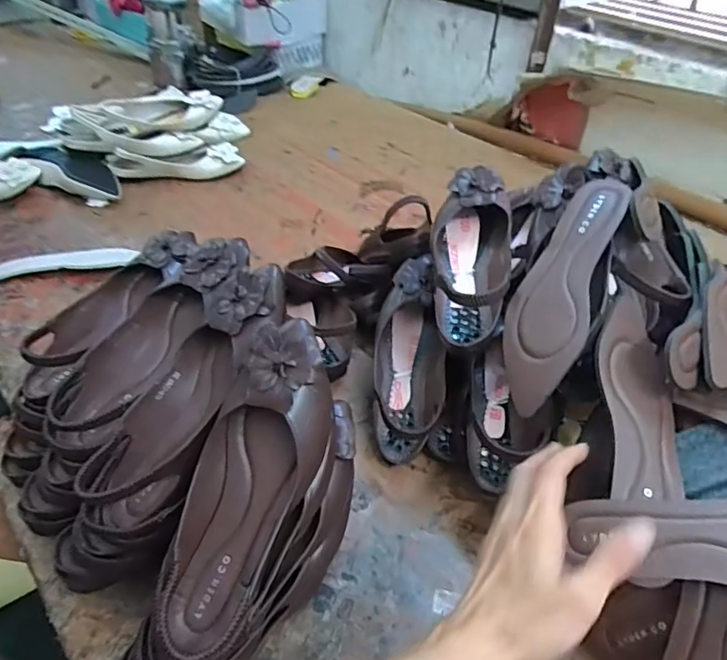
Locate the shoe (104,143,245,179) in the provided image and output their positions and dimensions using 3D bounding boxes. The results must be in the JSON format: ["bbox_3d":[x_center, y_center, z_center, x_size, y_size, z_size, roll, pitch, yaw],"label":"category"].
[{"bbox_3d":[-0.393,-0.350,1.128,0.275,0.054,0.069,-5,41,-12],"label":"shoe"}]

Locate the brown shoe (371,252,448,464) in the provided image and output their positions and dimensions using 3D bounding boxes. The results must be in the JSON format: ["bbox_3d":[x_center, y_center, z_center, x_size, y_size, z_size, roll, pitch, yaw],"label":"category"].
[{"bbox_3d":[0.058,0.026,0.650,0.085,0.064,0.259,5,74,0],"label":"brown shoe"}]

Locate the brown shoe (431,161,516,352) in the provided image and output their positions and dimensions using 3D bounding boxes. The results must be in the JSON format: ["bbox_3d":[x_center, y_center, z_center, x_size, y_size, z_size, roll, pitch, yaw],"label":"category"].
[{"bbox_3d":[0.118,-0.089,0.590,0.083,0.074,0.243,7,61,2],"label":"brown shoe"}]

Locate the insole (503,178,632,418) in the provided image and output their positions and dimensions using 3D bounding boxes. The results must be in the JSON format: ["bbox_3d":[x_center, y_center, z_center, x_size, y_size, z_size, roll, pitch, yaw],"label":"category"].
[{"bbox_3d":[0.187,-0.041,0.511,0.074,0.017,0.241,11,72,36],"label":"insole"}]

